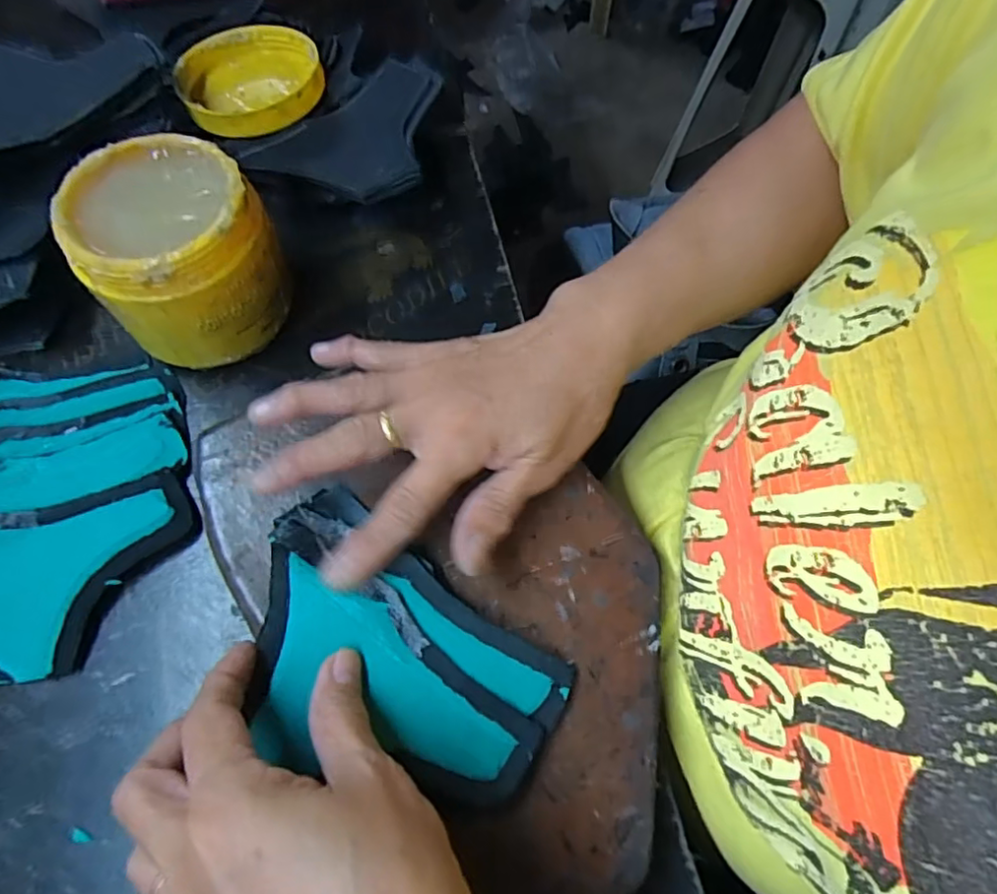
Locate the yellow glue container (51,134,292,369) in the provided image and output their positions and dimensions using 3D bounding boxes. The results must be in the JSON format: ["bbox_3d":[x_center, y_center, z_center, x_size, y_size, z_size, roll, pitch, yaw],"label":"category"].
[{"bbox_3d":[-0.166,-0.104,0.321,0.092,0.075,0.092,-29,67,-15],"label":"yellow glue container"}]

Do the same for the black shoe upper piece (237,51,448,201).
[{"bbox_3d":[-0.081,-0.201,0.387,0.087,0.011,0.144,37,68,16],"label":"black shoe upper piece"}]

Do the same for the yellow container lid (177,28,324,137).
[{"bbox_3d":[-0.167,-0.247,0.406,0.091,0.023,0.095,0,64,0],"label":"yellow container lid"}]

